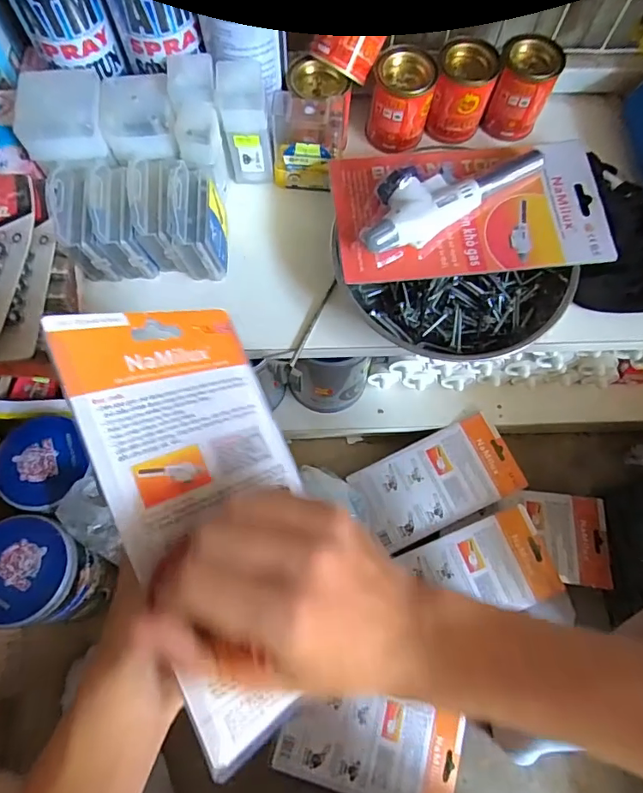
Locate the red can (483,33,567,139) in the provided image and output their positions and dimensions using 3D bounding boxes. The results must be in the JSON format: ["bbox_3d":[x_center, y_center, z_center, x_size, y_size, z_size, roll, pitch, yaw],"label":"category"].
[{"bbox_3d":[0.184,-0.282,0.456,0.053,0.067,0.051,22,69,8],"label":"red can"}]

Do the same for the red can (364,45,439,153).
[{"bbox_3d":[0.073,-0.270,0.449,0.053,0.067,0.049,0,68,-1],"label":"red can"}]

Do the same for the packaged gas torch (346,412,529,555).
[{"bbox_3d":[0.158,0.115,0.683,0.214,0.034,0.125,-23,70,-10],"label":"packaged gas torch"}]

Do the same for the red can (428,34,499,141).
[{"bbox_3d":[0.129,-0.280,0.454,0.049,0.067,0.046,0,68,-1],"label":"red can"}]

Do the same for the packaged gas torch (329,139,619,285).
[{"bbox_3d":[0.124,-0.161,0.404,0.226,0.036,0.124,-4,68,-3],"label":"packaged gas torch"}]

